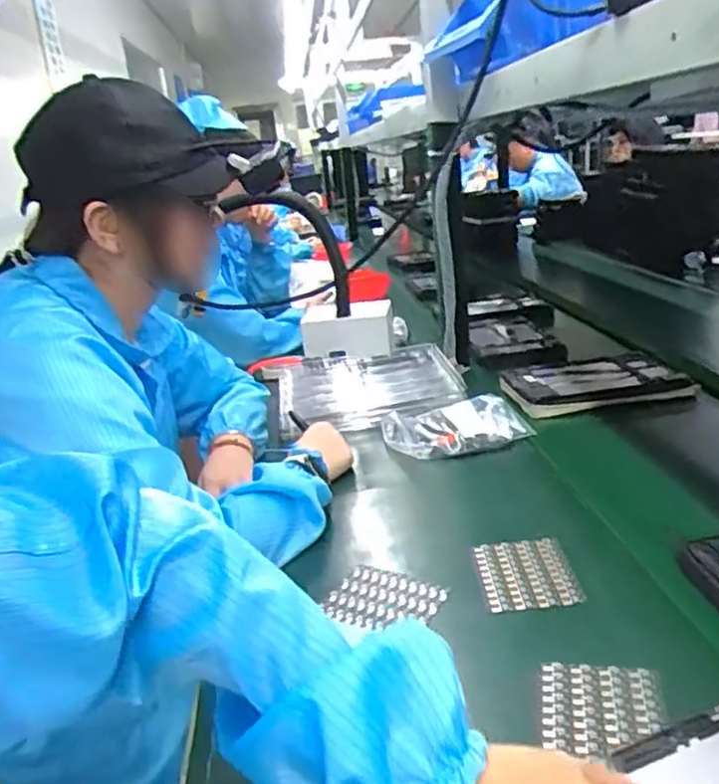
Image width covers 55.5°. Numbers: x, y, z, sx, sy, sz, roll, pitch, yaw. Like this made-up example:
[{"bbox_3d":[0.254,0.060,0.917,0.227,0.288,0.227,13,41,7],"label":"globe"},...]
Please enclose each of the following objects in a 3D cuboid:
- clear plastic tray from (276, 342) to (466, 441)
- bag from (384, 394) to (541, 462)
[{"bbox_3d":[0.010,-0.011,1.091,0.278,0.045,0.255,-8,19,-6],"label":"clear plastic tray"},{"bbox_3d":[0.129,0.046,0.919,0.182,0.031,0.121,-7,19,-2],"label":"bag"}]

